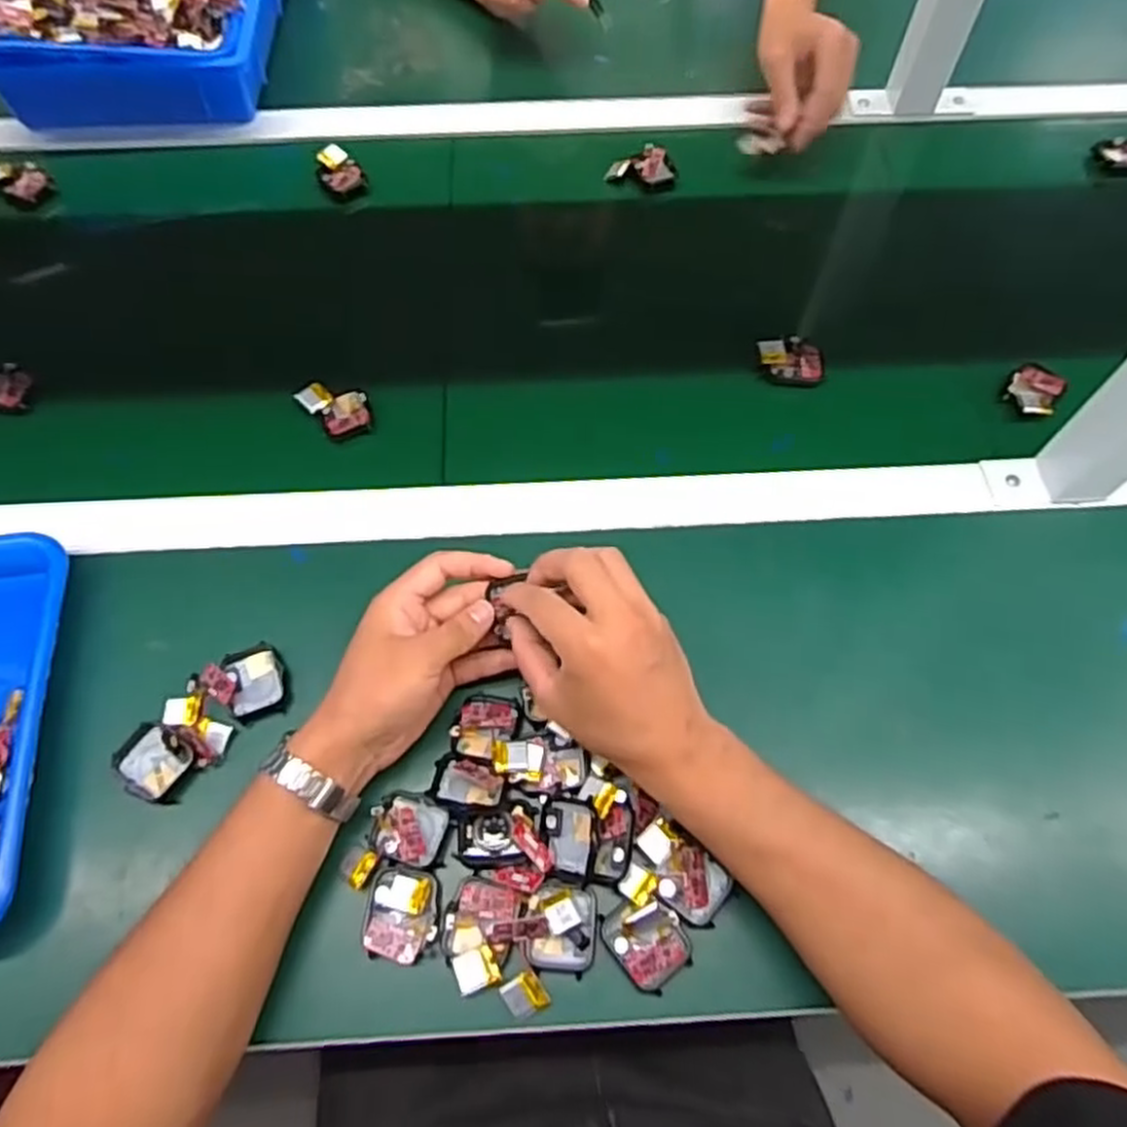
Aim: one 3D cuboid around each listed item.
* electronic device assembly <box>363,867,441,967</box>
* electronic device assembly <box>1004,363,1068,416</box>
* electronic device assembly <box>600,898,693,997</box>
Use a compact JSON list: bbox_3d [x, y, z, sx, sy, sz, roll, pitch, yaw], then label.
[{"bbox_3d":[-0.090,0.195,0.432,0.040,0.009,0.047,3,63,1],"label":"electronic device assembly"},{"bbox_3d":[0.362,-0.134,0.596,0.037,0.010,0.056,34,67,16],"label":"electronic device assembly"},{"bbox_3d":[0.046,0.206,0.423,0.037,0.015,0.045,-34,68,-17],"label":"electronic device assembly"}]

